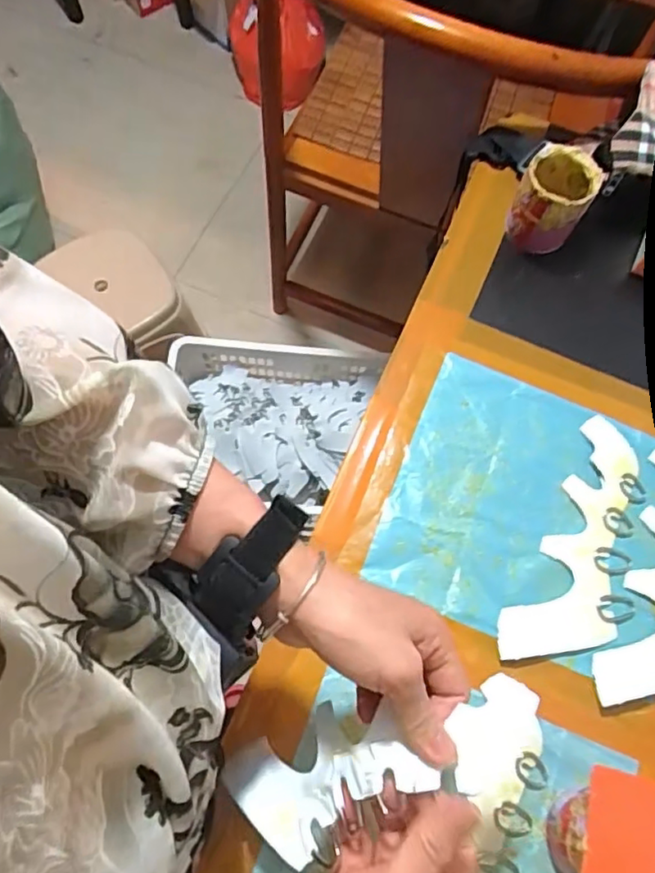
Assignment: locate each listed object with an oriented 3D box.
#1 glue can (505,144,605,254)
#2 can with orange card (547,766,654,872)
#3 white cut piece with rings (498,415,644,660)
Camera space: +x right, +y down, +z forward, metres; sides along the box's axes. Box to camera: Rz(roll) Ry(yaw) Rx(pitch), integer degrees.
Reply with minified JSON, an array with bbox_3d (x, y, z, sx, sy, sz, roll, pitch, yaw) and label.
[{"bbox_3d":[0.215,-0.224,0.577,0.064,0.078,0.065,1,66,-3],"label":"glue can"},{"bbox_3d":[0.188,0.262,0.385,0.066,0.080,0.079,16,66,4],"label":"can with orange card"},{"bbox_3d":[0.218,0.092,0.493,0.083,0.007,0.216,29,72,6],"label":"white cut piece with rings"}]

